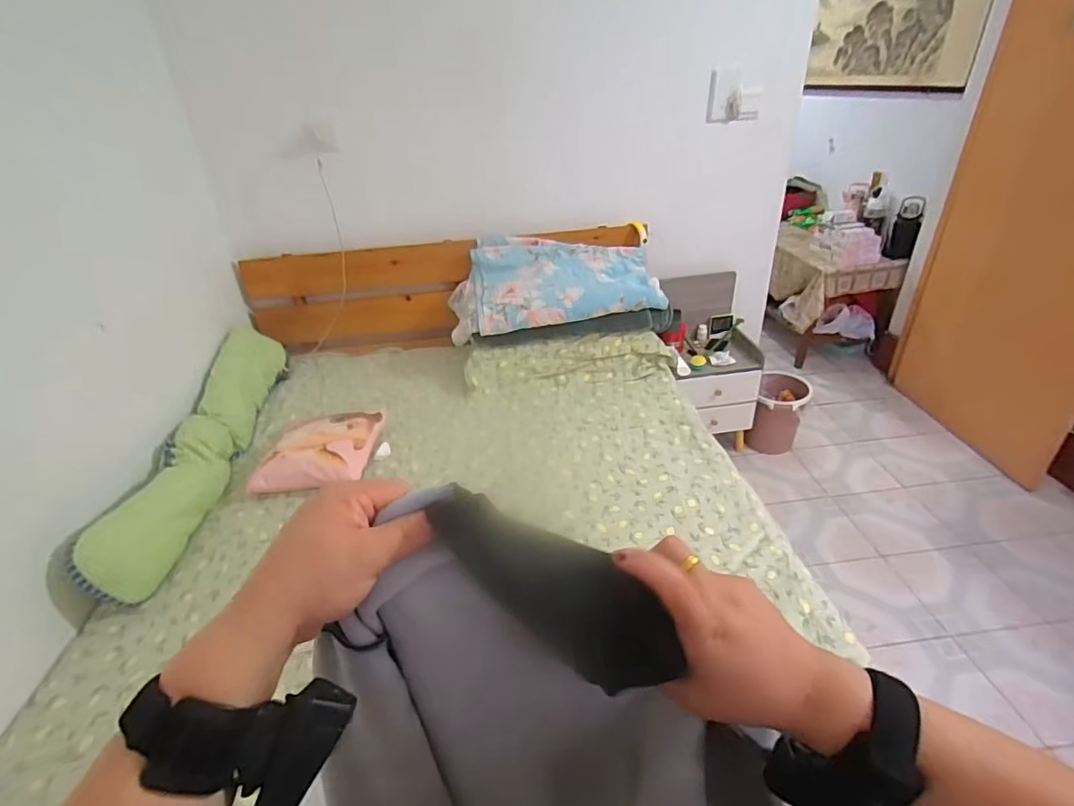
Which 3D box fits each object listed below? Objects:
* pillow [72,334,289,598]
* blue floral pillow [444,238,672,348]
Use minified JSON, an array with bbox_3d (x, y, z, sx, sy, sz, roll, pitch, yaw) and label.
[{"bbox_3d":[-0.898,0.094,1.397,0.118,0.257,0.897,-5,32,0],"label":"pillow"},{"bbox_3d":[0.047,-0.403,1.733,0.663,0.206,0.310,-6,32,-1],"label":"blue floral pillow"}]

